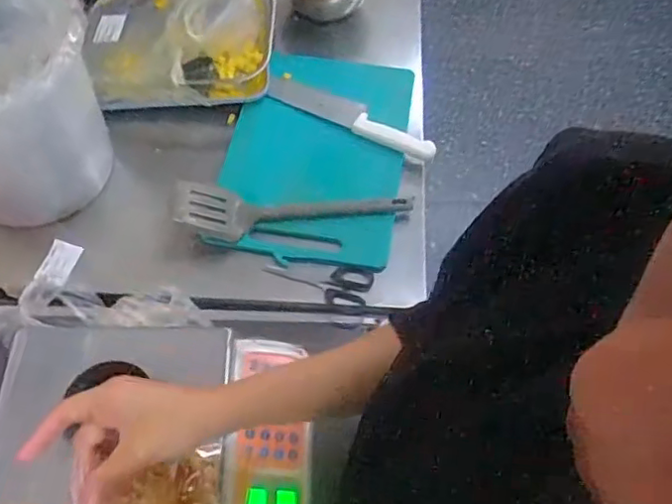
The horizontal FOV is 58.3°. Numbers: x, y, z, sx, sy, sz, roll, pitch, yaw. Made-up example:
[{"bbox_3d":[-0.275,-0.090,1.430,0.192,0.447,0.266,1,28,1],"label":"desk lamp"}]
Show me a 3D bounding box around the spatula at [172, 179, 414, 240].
[{"bbox_3d":[-0.055,-0.058,0.811,0.316,0.046,0.071,-2,61,-2],"label":"spatula"}]

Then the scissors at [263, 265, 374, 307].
[{"bbox_3d":[-0.024,0.041,0.774,0.141,0.018,0.052,7,61,3],"label":"scissors"}]

